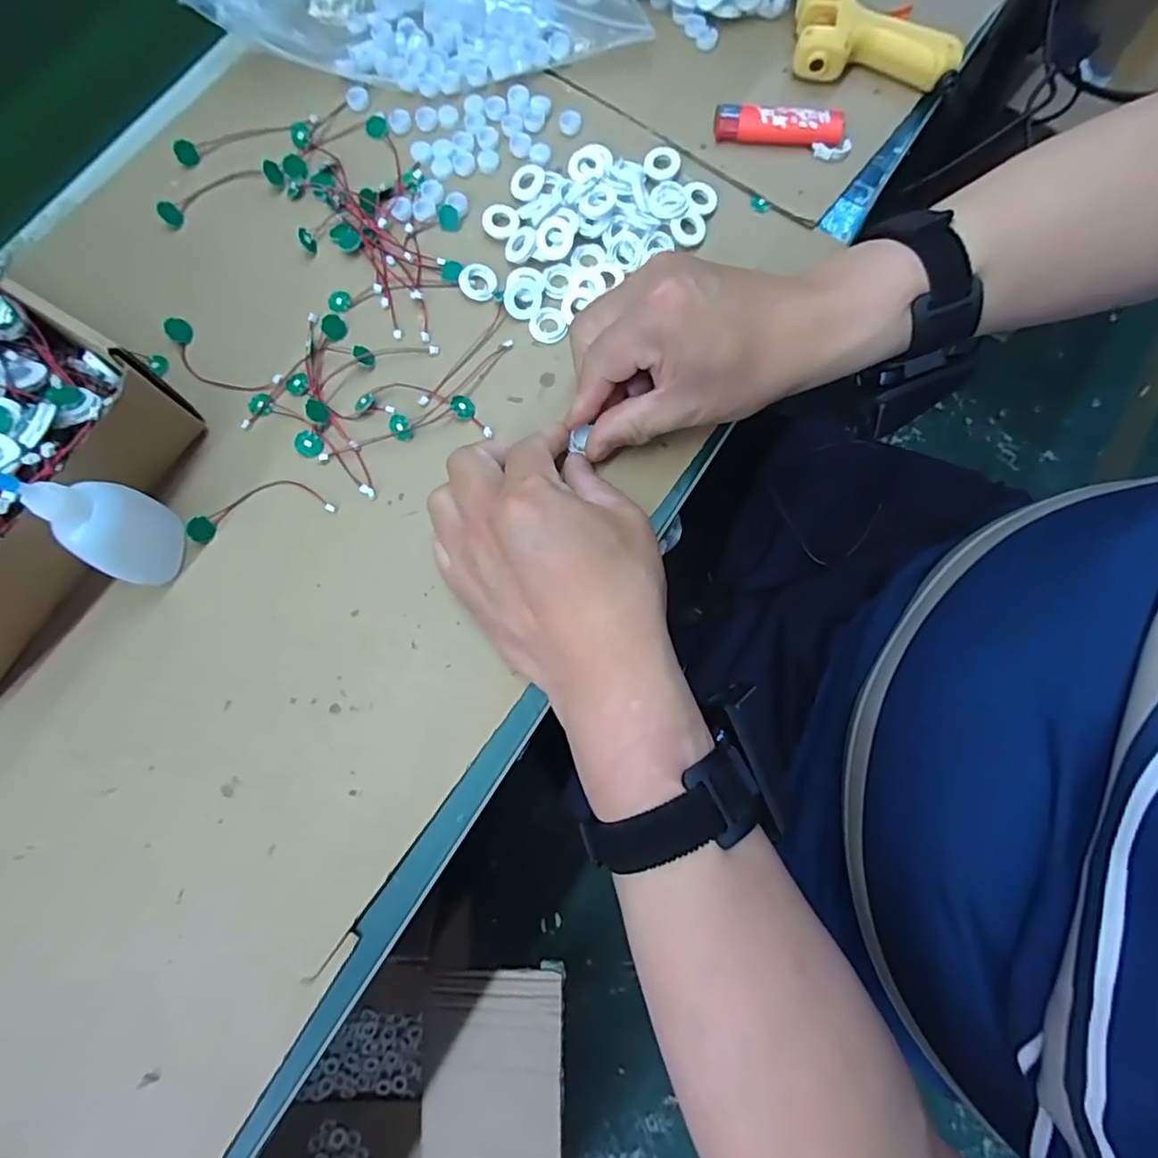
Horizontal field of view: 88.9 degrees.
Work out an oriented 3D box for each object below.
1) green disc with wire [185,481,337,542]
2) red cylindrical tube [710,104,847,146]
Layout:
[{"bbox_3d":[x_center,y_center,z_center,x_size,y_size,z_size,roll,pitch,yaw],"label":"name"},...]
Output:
[{"bbox_3d":[-0.178,-0.042,0.329,0.077,0.008,0.025,-14,79,-4],"label":"green disc with wire"},{"bbox_3d":[0.130,-0.295,0.383,0.083,0.013,0.023,4,78,0],"label":"red cylindrical tube"}]

